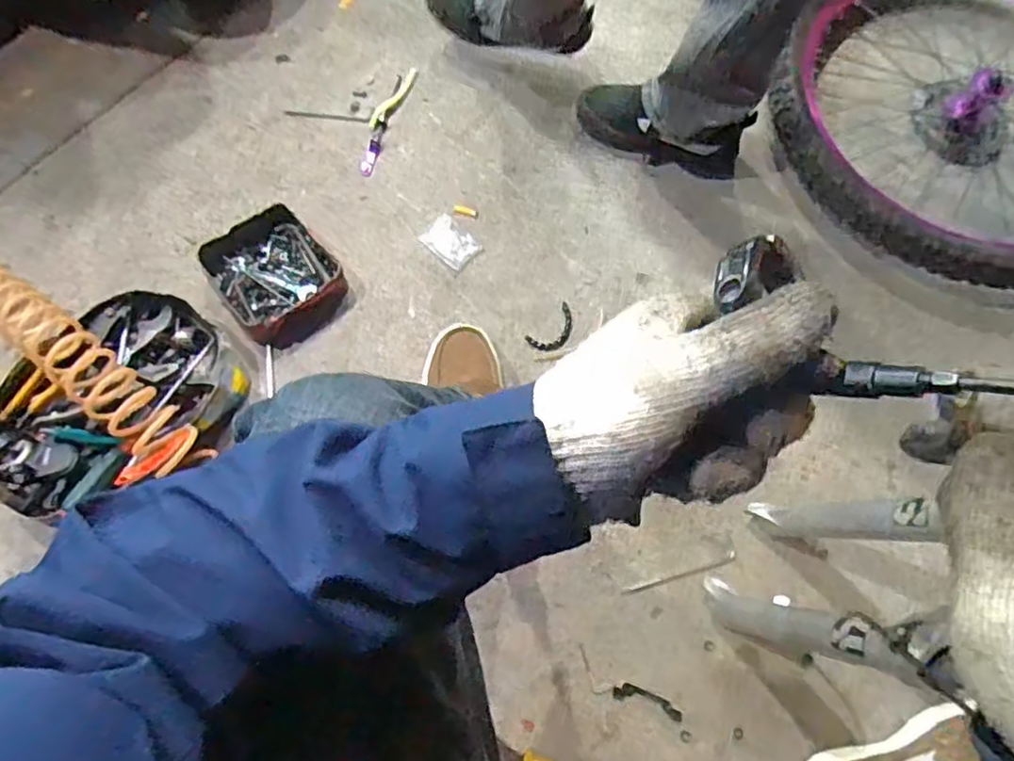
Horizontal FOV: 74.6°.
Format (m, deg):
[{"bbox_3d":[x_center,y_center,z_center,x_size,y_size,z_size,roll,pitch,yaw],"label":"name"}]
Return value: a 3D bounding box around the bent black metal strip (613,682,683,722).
[{"bbox_3d":[0.173,0.392,0.813,0.087,0.004,0.020,19,72,4],"label":"bent black metal strip"}]

